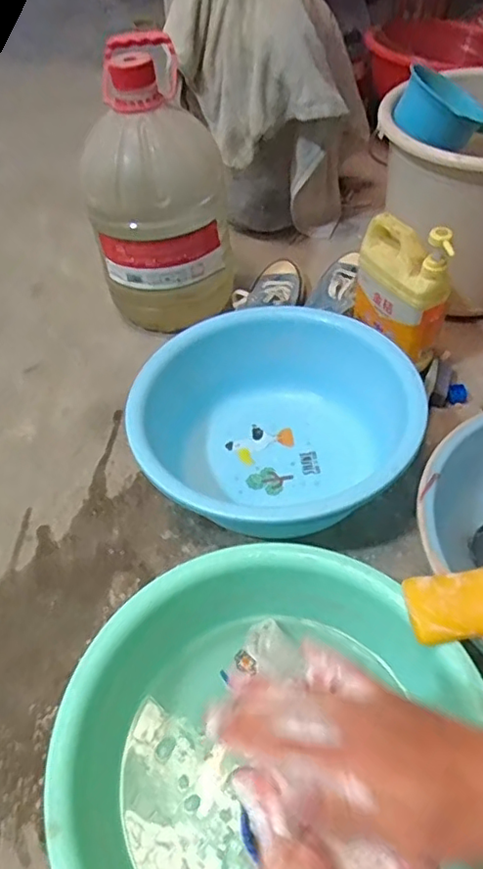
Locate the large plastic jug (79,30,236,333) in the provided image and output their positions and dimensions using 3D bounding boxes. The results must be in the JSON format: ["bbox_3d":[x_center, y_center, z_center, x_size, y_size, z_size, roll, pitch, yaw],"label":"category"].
[{"bbox_3d":[-0.131,-0.369,0.948,0.211,0.392,0.197,-6,49,0],"label":"large plastic jug"}]

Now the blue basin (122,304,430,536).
[{"bbox_3d":[0.040,-0.005,0.792,0.359,0.139,0.340,-36,56,-24],"label":"blue basin"}]

